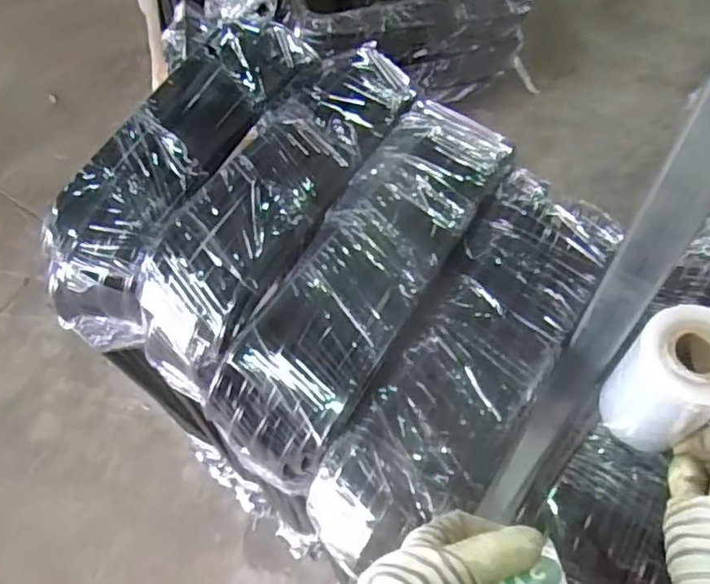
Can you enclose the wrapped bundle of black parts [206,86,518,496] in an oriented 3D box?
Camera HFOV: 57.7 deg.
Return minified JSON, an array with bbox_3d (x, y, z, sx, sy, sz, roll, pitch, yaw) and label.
[{"bbox_3d":[0.012,-0.011,0.528,0.104,0.069,0.336,27,65,18],"label":"wrapped bundle of black parts"}]

